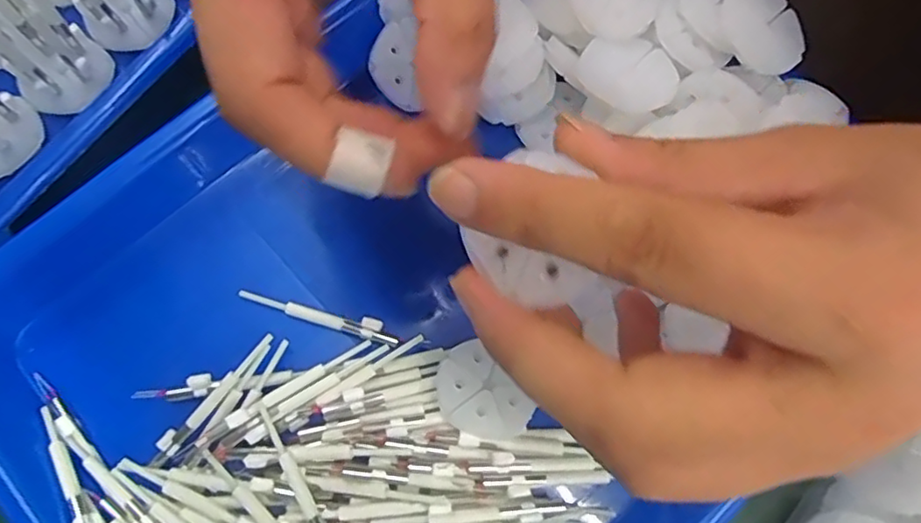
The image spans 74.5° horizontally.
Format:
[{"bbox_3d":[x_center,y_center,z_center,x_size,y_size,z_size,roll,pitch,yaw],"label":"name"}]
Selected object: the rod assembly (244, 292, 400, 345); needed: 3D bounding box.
[{"bbox_3d":[-0.057,0.021,0.240,0.066,0.004,0.008,15,74,4],"label":"rod assembly"}]

